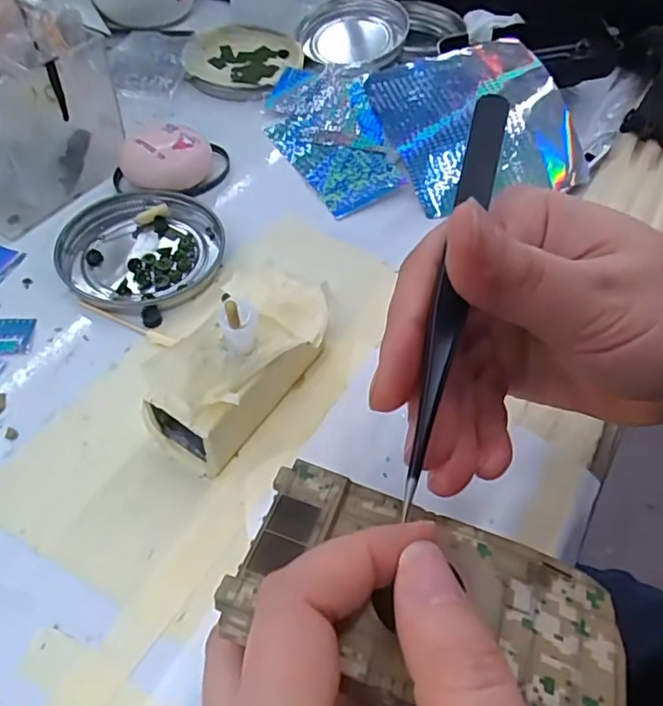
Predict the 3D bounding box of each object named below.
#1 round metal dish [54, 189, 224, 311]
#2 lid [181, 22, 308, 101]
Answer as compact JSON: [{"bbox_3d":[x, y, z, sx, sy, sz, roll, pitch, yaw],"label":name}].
[{"bbox_3d":[-0.096,-0.052,0.294,0.077,0.007,0.076,1,54,-1],"label":"round metal dish"},{"bbox_3d":[-0.060,-0.200,0.404,0.078,0.012,0.082,1,54,-1],"label":"lid"}]

